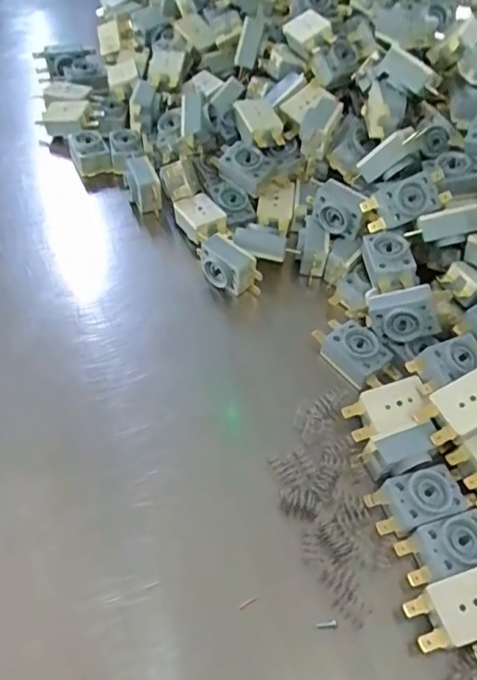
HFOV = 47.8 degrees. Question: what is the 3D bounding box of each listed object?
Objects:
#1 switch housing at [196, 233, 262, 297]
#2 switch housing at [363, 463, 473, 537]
[{"bbox_3d":[-0.008,-0.051,0.378,0.023,0.030,0.040,-35,62,-25],"label":"switch housing"},{"bbox_3d":[0.096,0.083,0.282,0.053,0.014,0.027,-13,55,-11],"label":"switch housing"}]

